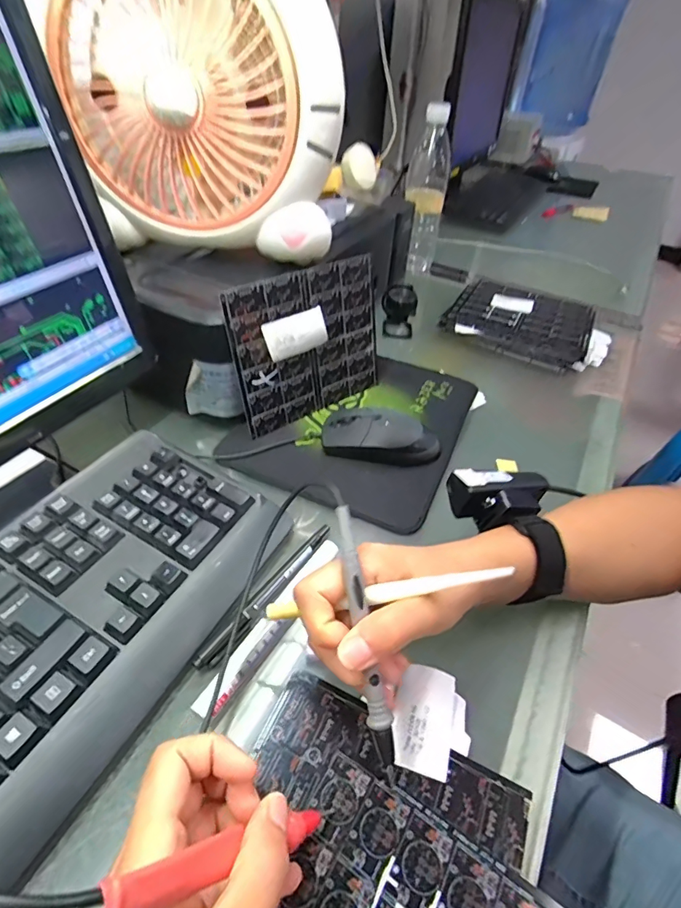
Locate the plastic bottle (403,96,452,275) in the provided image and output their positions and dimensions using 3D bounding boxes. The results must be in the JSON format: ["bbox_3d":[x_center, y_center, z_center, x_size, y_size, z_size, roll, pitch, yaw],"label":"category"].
[{"bbox_3d":[0.137,-0.416,0.742,0.067,0.230,0.062,8,43,4],"label":"plastic bottle"}]

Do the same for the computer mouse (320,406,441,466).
[{"bbox_3d":[0.039,-0.018,0.443,0.112,0.033,0.054,11,44,7],"label":"computer mouse"}]

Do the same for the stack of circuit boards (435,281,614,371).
[{"bbox_3d":[0.267,-0.188,0.651,0.211,0.026,0.168,22,46,17],"label":"stack of circuit boards"}]

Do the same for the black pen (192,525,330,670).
[{"bbox_3d":[-0.049,0.098,0.333,0.013,0.006,0.138,27,48,22],"label":"black pen"}]

